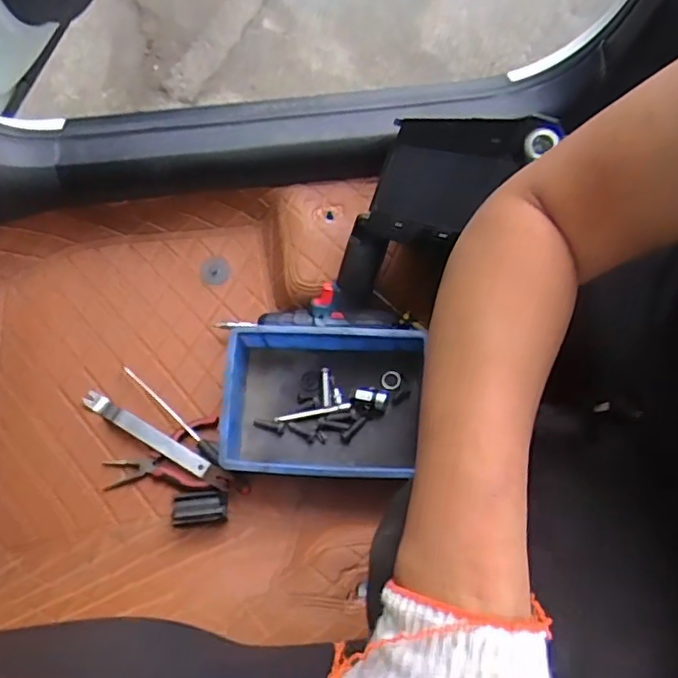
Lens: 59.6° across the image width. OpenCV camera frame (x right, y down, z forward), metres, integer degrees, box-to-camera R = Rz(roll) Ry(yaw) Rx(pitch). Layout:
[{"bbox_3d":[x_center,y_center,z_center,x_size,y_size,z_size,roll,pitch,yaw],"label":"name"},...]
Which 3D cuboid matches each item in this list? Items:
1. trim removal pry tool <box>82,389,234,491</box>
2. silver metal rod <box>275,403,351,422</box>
[{"bbox_3d":[-0.234,0.128,0.756,0.226,0.018,0.023,29,73,10],"label":"trim removal pry tool"},{"bbox_3d":[-0.034,0.095,0.770,0.098,0.007,0.009,-10,71,-3],"label":"silver metal rod"}]

